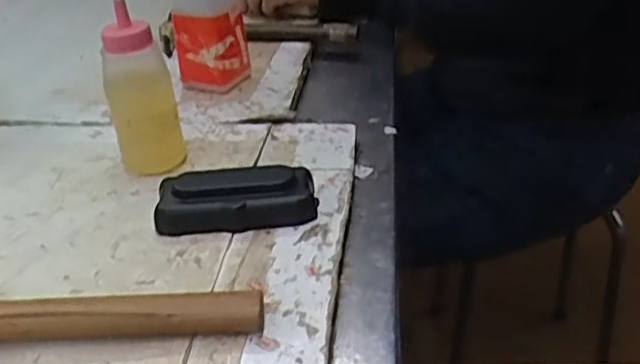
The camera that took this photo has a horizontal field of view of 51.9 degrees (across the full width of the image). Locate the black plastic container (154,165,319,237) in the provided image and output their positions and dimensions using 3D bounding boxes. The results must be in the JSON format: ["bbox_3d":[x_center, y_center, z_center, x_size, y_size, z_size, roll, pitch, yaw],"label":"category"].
[{"bbox_3d":[-0.058,0.011,0.456,0.107,0.029,0.044,-4,32,-1],"label":"black plastic container"}]

